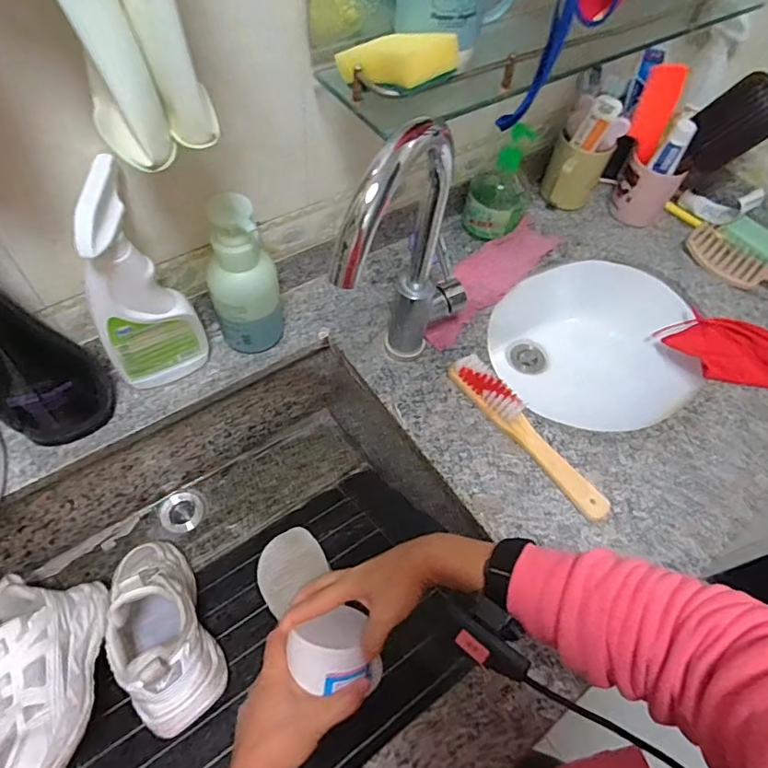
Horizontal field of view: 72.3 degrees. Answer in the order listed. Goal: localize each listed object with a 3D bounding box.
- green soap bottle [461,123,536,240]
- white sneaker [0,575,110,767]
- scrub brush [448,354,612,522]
[{"bbox_3d":[0.166,-0.283,0.751,0.086,0.157,0.064,16,58,5],"label":"green soap bottle"},{"bbox_3d":[-0.363,0.292,0.515,0.142,0.080,0.234,15,20,-22],"label":"white sneaker"},{"bbox_3d":[0.167,0.054,0.606,0.035,0.032,0.237,-33,66,-23],"label":"scrub brush"}]

